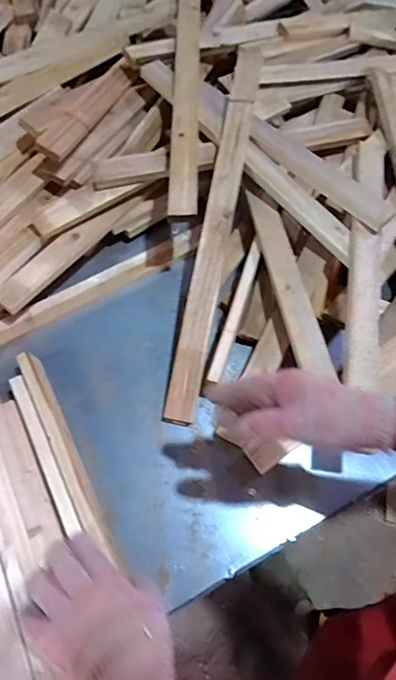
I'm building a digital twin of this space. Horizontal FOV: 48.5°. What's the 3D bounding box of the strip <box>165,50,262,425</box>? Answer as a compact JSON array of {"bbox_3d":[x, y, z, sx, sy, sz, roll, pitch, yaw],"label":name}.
[{"bbox_3d":[0.028,-0.185,0.667,0.044,0.021,0.617,10,77,4],"label":"strip"}]

